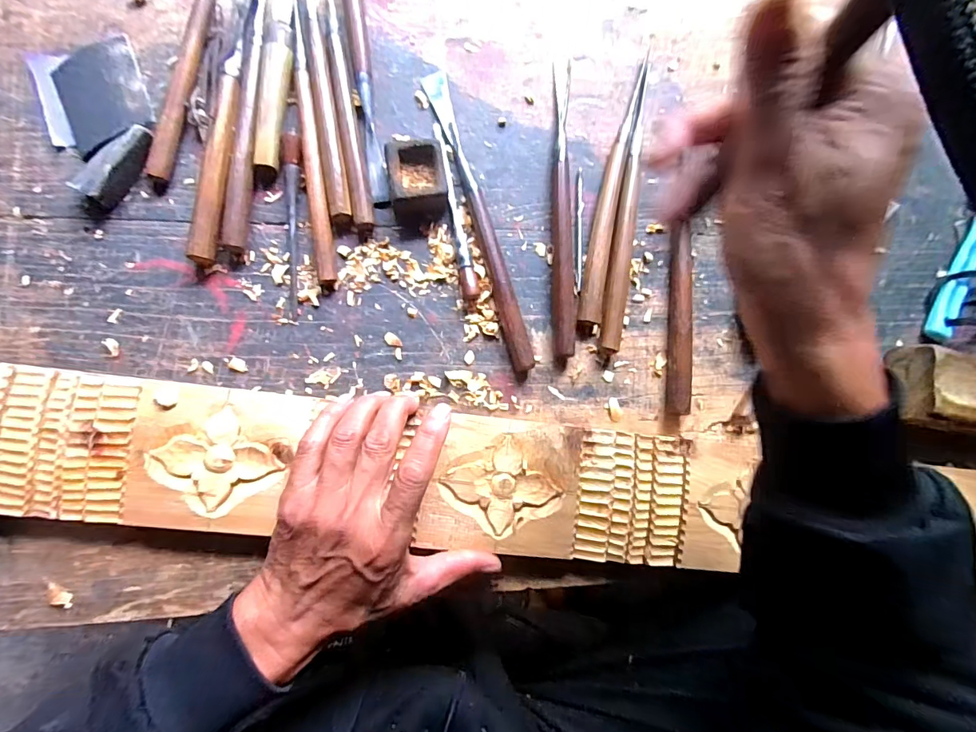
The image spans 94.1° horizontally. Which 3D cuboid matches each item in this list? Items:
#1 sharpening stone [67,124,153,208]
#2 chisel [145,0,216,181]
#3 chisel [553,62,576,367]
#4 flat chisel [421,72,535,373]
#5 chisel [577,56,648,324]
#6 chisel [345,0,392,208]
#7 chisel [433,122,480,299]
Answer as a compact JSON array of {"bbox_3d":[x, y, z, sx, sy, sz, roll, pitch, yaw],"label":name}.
[{"bbox_3d":[-0.281,-0.153,0.346,0.026,0.023,0.065,38,83,-2],"label":"sharpening stone"},{"bbox_3d":[-0.234,-0.259,0.361,0.019,0.009,0.229,10,85,-5],"label":"chisel"},{"bbox_3d":[0.064,-0.134,0.382,0.019,0.019,0.252,1,86,-6],"label":"chisel"},{"bbox_3d":[-0.008,-0.122,0.374,0.018,0.016,0.260,-16,88,-7],"label":"flat chisel"},{"bbox_3d":[0.107,-0.153,0.388,0.021,0.017,0.239,12,85,-5],"label":"chisel"},{"bbox_3d":[-0.105,-0.263,0.371,0.015,0.020,0.264,-7,87,-7],"label":"chisel"},{"bbox_3d":[-0.029,-0.129,0.374,0.013,0.012,0.149,-12,87,-7],"label":"chisel"}]

